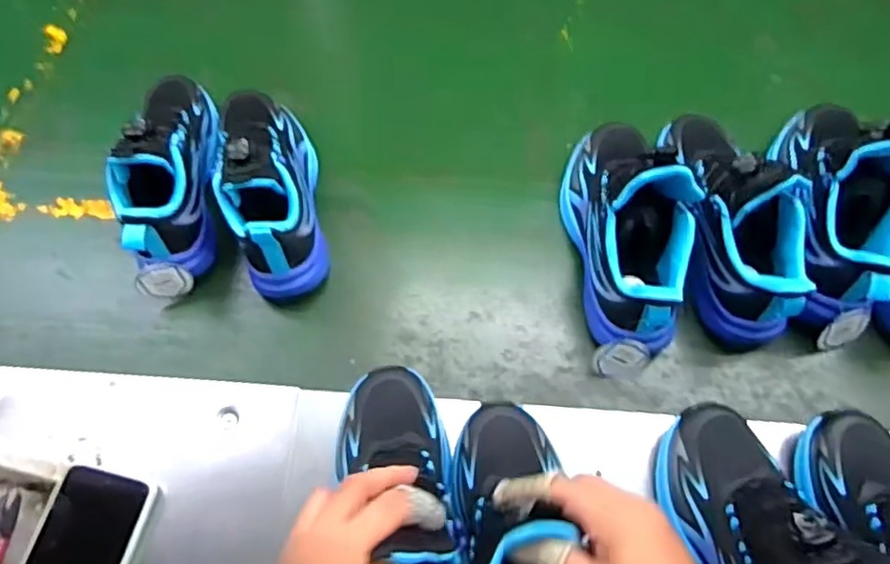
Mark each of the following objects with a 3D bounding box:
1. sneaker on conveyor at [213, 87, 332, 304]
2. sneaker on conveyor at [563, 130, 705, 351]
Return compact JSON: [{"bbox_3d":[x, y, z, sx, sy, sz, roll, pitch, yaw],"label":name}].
[{"bbox_3d":[-0.163,-0.098,0.611,0.072,0.120,0.218,-11,67,0],"label":"sneaker on conveyor"},{"bbox_3d":[0.166,-0.050,0.565,0.087,0.149,0.200,-7,67,1],"label":"sneaker on conveyor"}]

